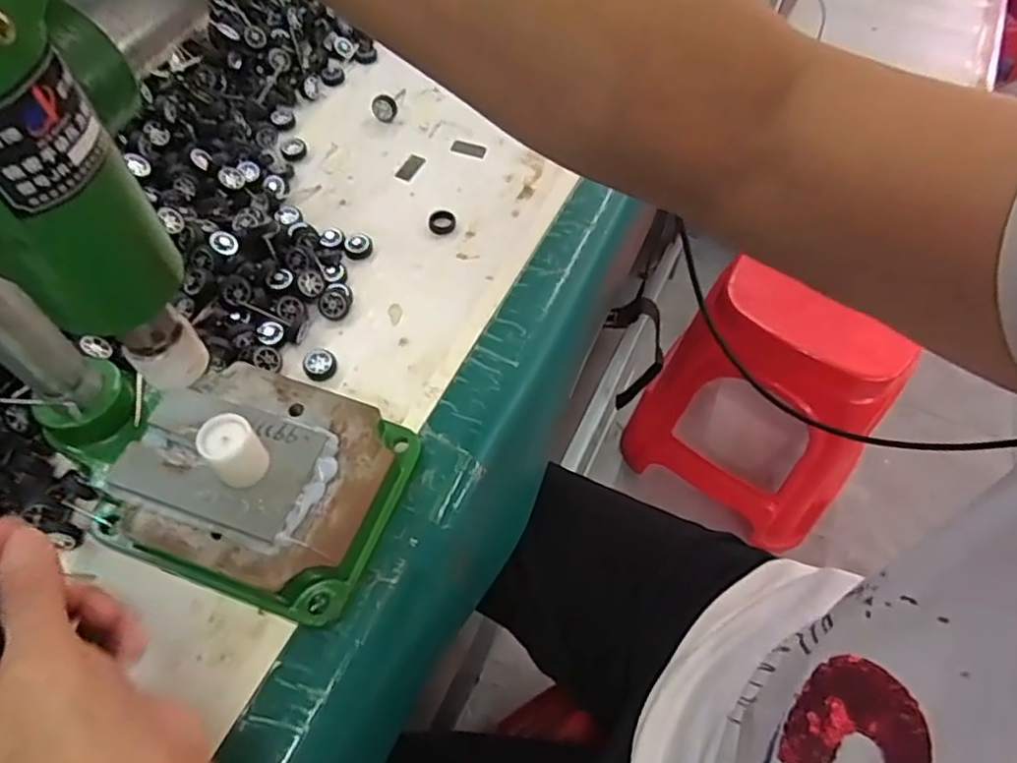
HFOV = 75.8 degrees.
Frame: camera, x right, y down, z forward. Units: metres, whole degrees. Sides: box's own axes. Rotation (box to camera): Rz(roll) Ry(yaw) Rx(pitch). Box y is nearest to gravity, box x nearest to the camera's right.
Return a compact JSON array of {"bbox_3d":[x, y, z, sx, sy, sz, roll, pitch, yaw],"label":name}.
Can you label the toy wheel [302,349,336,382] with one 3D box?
[{"bbox_3d":[-0.118,-0.010,0.408,0.019,0.011,0.018,1,58,-2],"label":"toy wheel"}]

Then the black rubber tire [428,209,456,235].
[{"bbox_3d":[-0.048,-0.117,0.479,0.020,0.008,0.018,-5,59,-6],"label":"black rubber tire"}]

